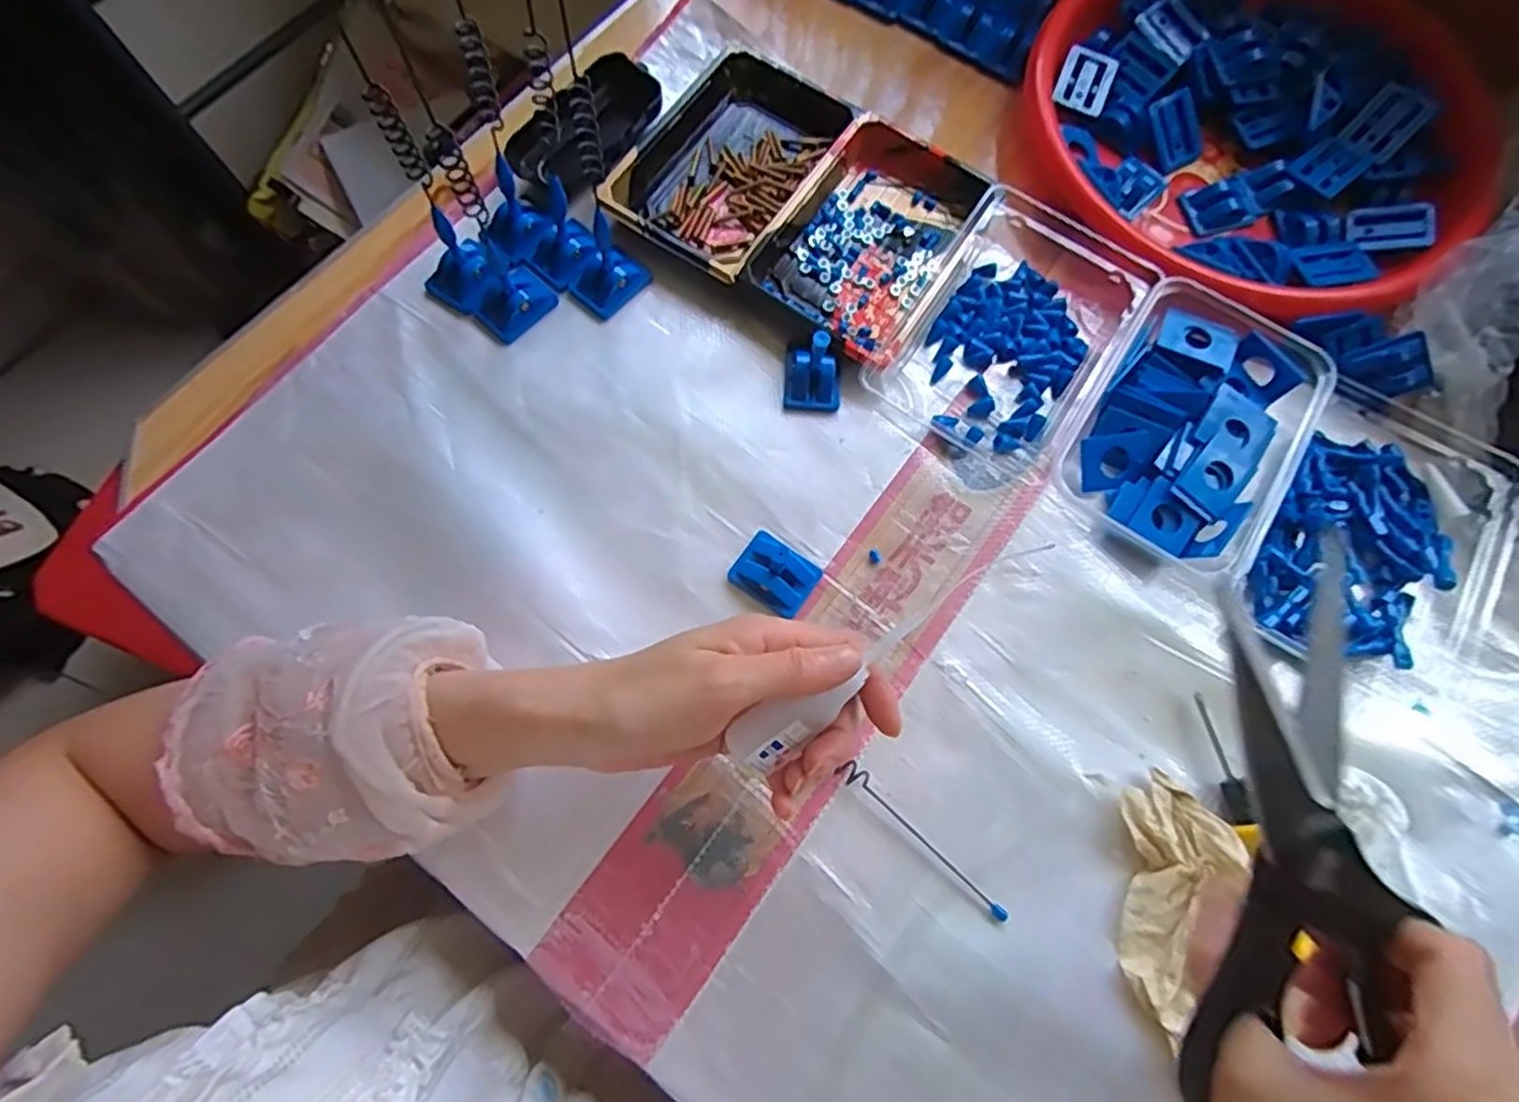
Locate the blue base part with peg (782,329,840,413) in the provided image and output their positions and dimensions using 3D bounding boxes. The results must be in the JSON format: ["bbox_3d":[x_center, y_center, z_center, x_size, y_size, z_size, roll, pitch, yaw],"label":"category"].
[{"bbox_3d":[0.032,-0.110,0.415,0.033,0.042,0.039,4,74,0],"label":"blue base part with peg"}]

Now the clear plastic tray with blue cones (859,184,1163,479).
[{"bbox_3d":[0.156,-0.138,0.438,0.115,0.034,0.171,33,76,8],"label":"clear plastic tray with blue cones"}]

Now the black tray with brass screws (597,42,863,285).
[{"bbox_3d":[-0.017,-0.254,0.470,0.108,0.026,0.163,32,76,8],"label":"black tray with brass screws"}]

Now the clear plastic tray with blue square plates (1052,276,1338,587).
[{"bbox_3d":[0.248,-0.074,0.412,0.111,0.032,0.153,29,76,7],"label":"clear plastic tray with blue square plates"}]

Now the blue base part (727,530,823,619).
[{"bbox_3d":[0.008,0.012,0.394,0.044,0.018,0.036,35,77,8],"label":"blue base part"}]

